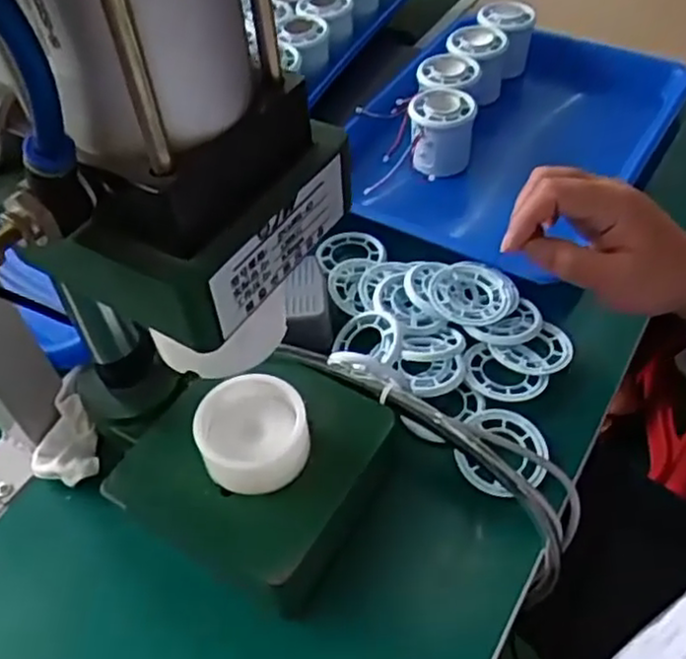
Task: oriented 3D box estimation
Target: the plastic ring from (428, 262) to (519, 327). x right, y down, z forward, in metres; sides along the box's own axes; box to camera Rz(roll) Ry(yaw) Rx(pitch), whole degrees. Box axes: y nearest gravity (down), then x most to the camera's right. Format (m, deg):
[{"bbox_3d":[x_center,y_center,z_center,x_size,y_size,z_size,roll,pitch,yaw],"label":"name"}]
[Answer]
[{"bbox_3d":[0.091,-0.025,0.506,0.054,0.011,0.058,2,56,-2],"label":"plastic ring"}]

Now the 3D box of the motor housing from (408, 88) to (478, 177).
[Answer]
[{"bbox_3d":[0.083,-0.169,0.609,0.051,0.049,0.056,3,50,4],"label":"motor housing"}]

